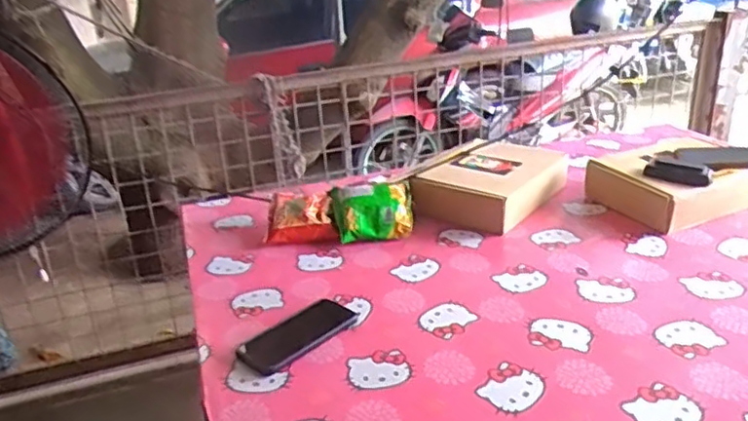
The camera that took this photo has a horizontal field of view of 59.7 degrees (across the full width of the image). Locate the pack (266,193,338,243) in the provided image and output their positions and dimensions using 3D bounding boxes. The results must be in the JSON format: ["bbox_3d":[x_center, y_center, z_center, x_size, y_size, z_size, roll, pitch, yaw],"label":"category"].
[{"bbox_3d":[-0.128,0.015,1.187,0.126,0.063,0.095,-1,24,5],"label":"pack"}]

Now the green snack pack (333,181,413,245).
[{"bbox_3d":[-0.002,0.000,1.175,0.144,0.045,0.125,-10,50,2],"label":"green snack pack"}]

